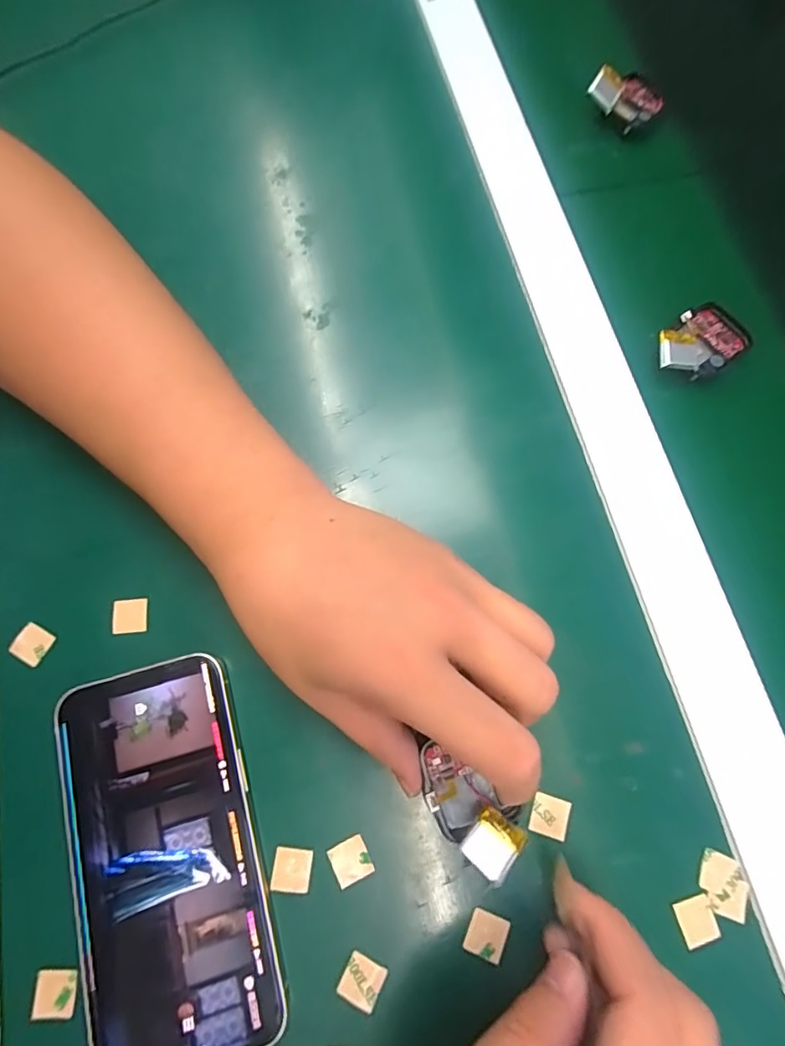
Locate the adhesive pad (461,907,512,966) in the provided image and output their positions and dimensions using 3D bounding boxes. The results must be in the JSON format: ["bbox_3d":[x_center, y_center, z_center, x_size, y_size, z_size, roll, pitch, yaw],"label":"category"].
[{"bbox_3d":[0.037,0.164,0.200,0.015,0.004,0.015,22,74,5],"label":"adhesive pad"}]

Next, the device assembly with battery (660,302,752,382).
[{"bbox_3d":[0.167,-0.098,0.276,0.058,0.013,0.035,-32,77,-10],"label":"device assembly with battery"}]

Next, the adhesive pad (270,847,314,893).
[{"bbox_3d":[-0.041,0.142,0.206,0.015,0.004,0.015,7,74,0],"label":"adhesive pad"}]

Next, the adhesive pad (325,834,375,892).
[{"bbox_3d":[-0.017,0.139,0.207,0.015,0.004,0.016,-24,76,-8],"label":"adhesive pad"}]

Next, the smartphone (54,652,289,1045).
[{"bbox_3d":[-0.091,0.133,0.204,0.072,0.008,0.144,-15,75,-6],"label":"smartphone"}]

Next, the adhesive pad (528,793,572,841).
[{"bbox_3d":[0.067,0.124,0.213,0.015,0.004,0.015,17,74,3],"label":"adhesive pad"}]

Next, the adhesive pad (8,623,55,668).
[{"bbox_3d":[-0.165,0.056,0.231,0.015,0.004,0.016,27,75,6],"label":"adhesive pad"}]

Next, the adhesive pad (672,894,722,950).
[{"bbox_3d":[0.122,0.160,0.203,0.015,0.004,0.016,-13,75,-5],"label":"adhesive pad"}]

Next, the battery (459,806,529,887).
[{"bbox_3d":[0.040,0.126,0.199,0.020,0.004,0.021,36,72,13],"label":"battery"}]

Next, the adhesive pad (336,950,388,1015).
[{"bbox_3d":[-0.012,0.178,0.195,0.015,0.004,0.016,28,75,6],"label":"adhesive pad"}]

